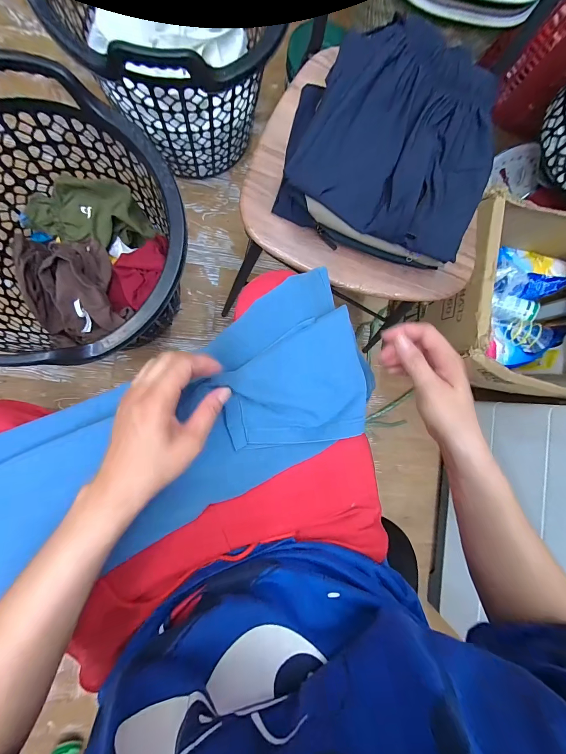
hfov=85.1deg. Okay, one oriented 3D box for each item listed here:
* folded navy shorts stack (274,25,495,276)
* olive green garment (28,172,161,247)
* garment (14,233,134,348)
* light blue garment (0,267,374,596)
[{"bbox_3d":[0.147,-0.305,0.425,0.260,0.108,0.227,17,86,-8],"label":"folded navy shorts stack"},{"bbox_3d":[-0.428,-0.363,0.675,0.263,0.092,0.125,0,88,-9],"label":"olive green garment"},{"bbox_3d":[-0.450,-0.200,0.636,0.182,0.129,0.267,-21,91,-9],"label":"garment"},{"bbox_3d":[-0.142,0.068,0.346,0.508,0.046,0.193,-23,92,-4],"label":"light blue garment"}]

